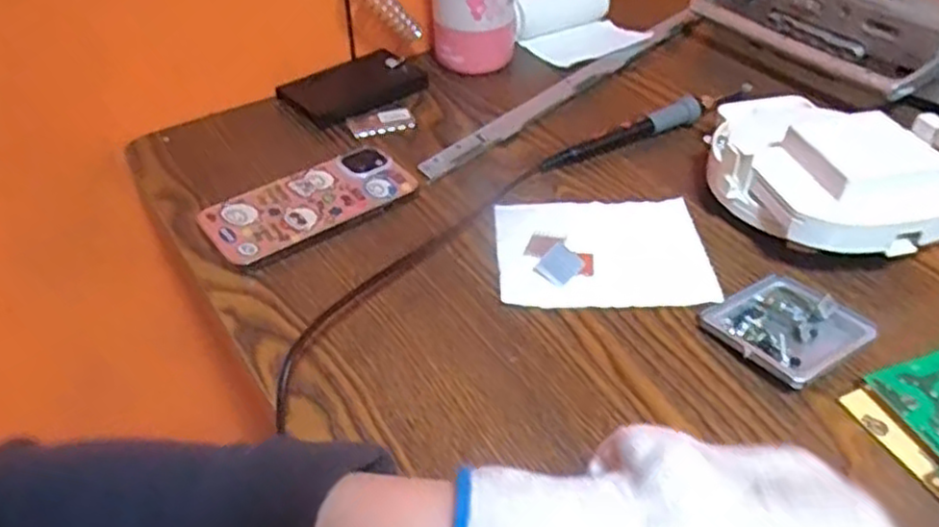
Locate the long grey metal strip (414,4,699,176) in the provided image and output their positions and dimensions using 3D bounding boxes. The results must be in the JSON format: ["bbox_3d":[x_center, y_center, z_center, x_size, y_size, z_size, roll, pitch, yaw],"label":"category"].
[{"bbox_3d":[0.085,-0.148,0.606,0.022,0.008,0.330,33,55,32],"label":"long grey metal strip"}]

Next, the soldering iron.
[{"bbox_3d":[0.137,-0.104,0.556,0.186,0.017,0.015,-20,46,-16],"label":"soldering iron"}]

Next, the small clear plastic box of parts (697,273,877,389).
[{"bbox_3d":[0.174,0.034,0.405,0.066,0.011,0.067,-28,48,-23],"label":"small clear plastic box of parts"}]

